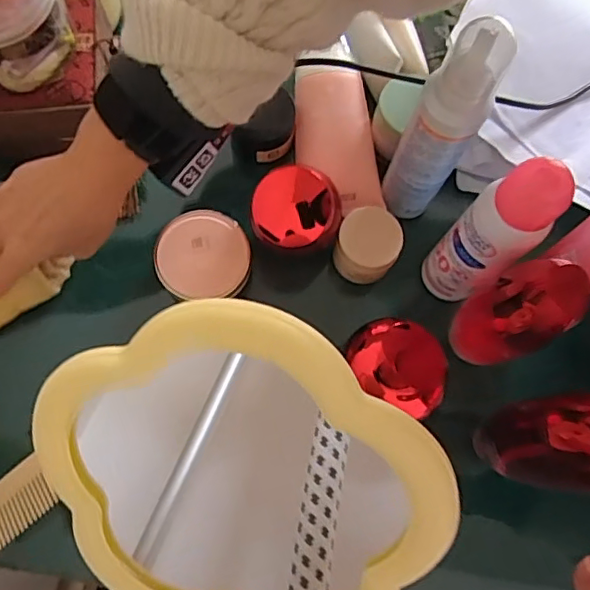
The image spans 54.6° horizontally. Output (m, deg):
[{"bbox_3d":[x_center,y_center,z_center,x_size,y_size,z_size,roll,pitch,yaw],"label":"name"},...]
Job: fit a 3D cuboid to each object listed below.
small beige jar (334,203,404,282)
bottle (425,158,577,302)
[{"bbox_3d":[0.056,-0.038,0.447,0.046,0.043,0.050,0,75,-2],"label":"small beige jar"},{"bbox_3d":[0.128,-0.038,0.375,0.043,0.149,0.042,0,75,-2],"label":"bottle"}]

